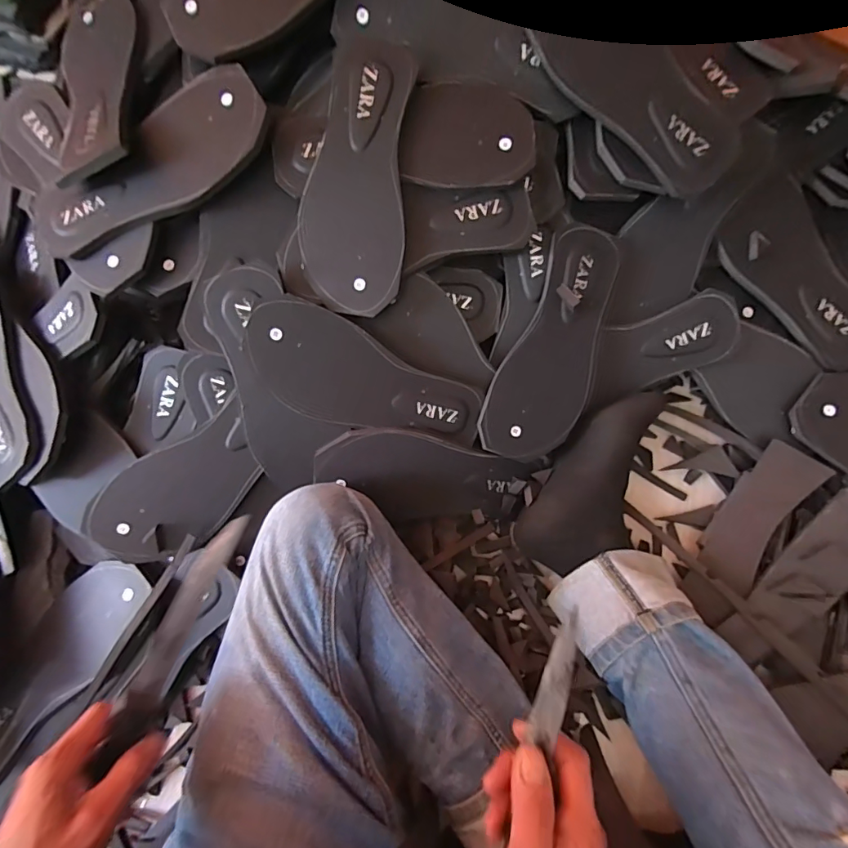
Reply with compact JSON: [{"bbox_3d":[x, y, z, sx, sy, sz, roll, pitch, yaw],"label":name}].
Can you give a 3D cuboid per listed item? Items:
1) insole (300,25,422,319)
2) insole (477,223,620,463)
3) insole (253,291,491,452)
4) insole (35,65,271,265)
[{"bbox_3d":[-0.059,-0.229,0.438,0.100,0.011,0.240,10,96,-1],"label":"insole"},{"bbox_3d":[0.138,-0.081,0.489,0.098,0.009,0.244,18,93,-8],"label":"insole"},{"bbox_3d":[-0.058,-0.036,0.468,0.240,0.009,0.097,27,99,-16],"label":"insole"},{"bbox_3d":[-0.256,-0.238,0.440,0.243,0.015,0.088,-36,99,3],"label":"insole"}]

